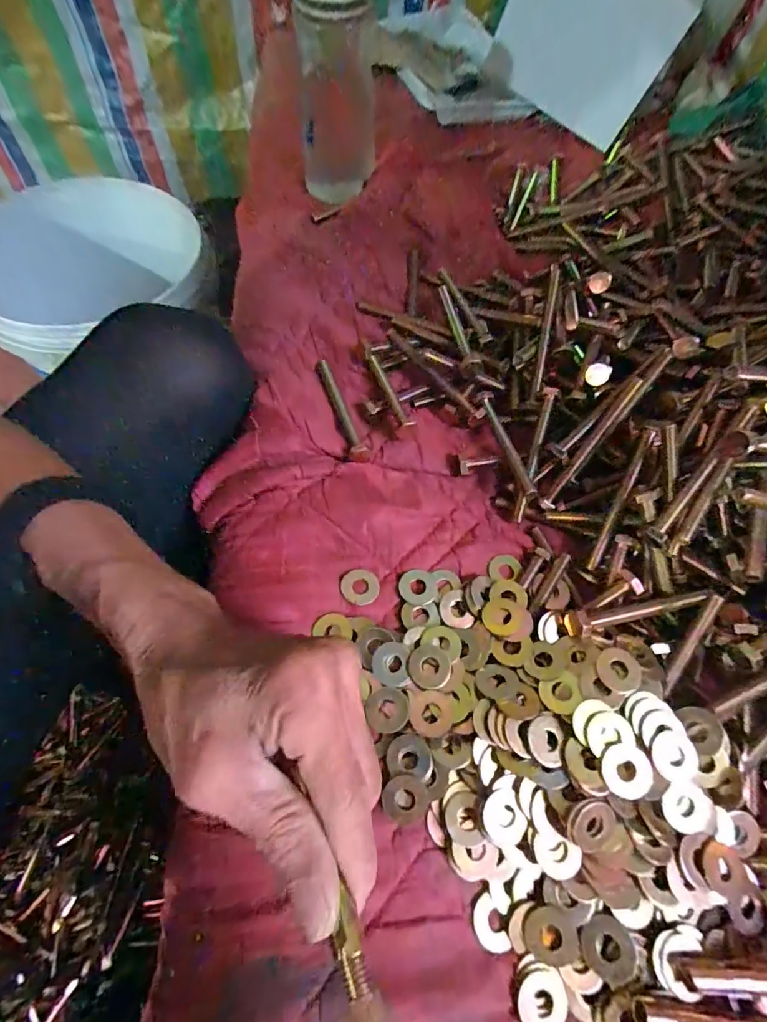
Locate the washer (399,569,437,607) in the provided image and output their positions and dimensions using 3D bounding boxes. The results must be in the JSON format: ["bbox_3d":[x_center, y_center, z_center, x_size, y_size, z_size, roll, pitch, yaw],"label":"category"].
[{"bbox_3d":[0.022,0.050,0.303,0.024,0.004,0.024,2,64,-4],"label":"washer"}]

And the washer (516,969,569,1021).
[{"bbox_3d":[0.076,0.234,0.220,0.024,0.004,0.023,-7,65,-9],"label":"washer"}]

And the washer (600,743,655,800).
[{"bbox_3d":[0.124,0.132,0.237,0.024,0.004,0.024,-4,69,10],"label":"washer"}]

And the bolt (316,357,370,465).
[{"bbox_3d":[-0.034,-0.080,0.356,0.013,0.020,0.111,-16,67,-12],"label":"bolt"}]

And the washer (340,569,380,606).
[{"bbox_3d":[-0.015,0.049,0.302,0.025,0.004,0.022,15,64,2],"label":"washer"}]

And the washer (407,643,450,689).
[{"bbox_3d":[0.027,0.092,0.274,0.025,0.004,0.025,6,64,-11],"label":"washer"}]

